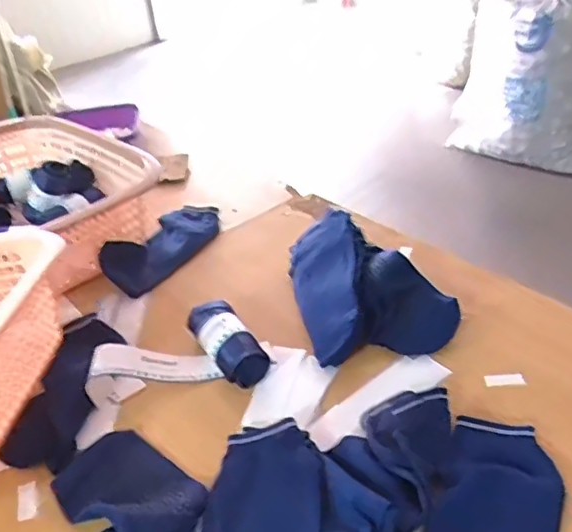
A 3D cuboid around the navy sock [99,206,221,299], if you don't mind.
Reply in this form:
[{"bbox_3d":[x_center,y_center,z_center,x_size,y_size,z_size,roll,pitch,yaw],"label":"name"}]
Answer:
[{"bbox_3d":[-0.158,-0.034,0.758,0.084,0.042,0.196,19,42,28],"label":"navy sock"}]

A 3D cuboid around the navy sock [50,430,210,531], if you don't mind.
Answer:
[{"bbox_3d":[-0.129,0.171,0.460,0.097,0.033,0.125,-30,44,-29],"label":"navy sock"}]

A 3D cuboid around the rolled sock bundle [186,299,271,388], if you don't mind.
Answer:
[{"bbox_3d":[-0.056,0.075,0.583,0.046,0.041,0.108,-22,40,-23],"label":"rolled sock bundle"}]

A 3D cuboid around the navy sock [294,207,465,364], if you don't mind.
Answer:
[{"bbox_3d":[0.081,0.010,0.644,0.145,0.060,0.205,-11,37,-8],"label":"navy sock"}]

